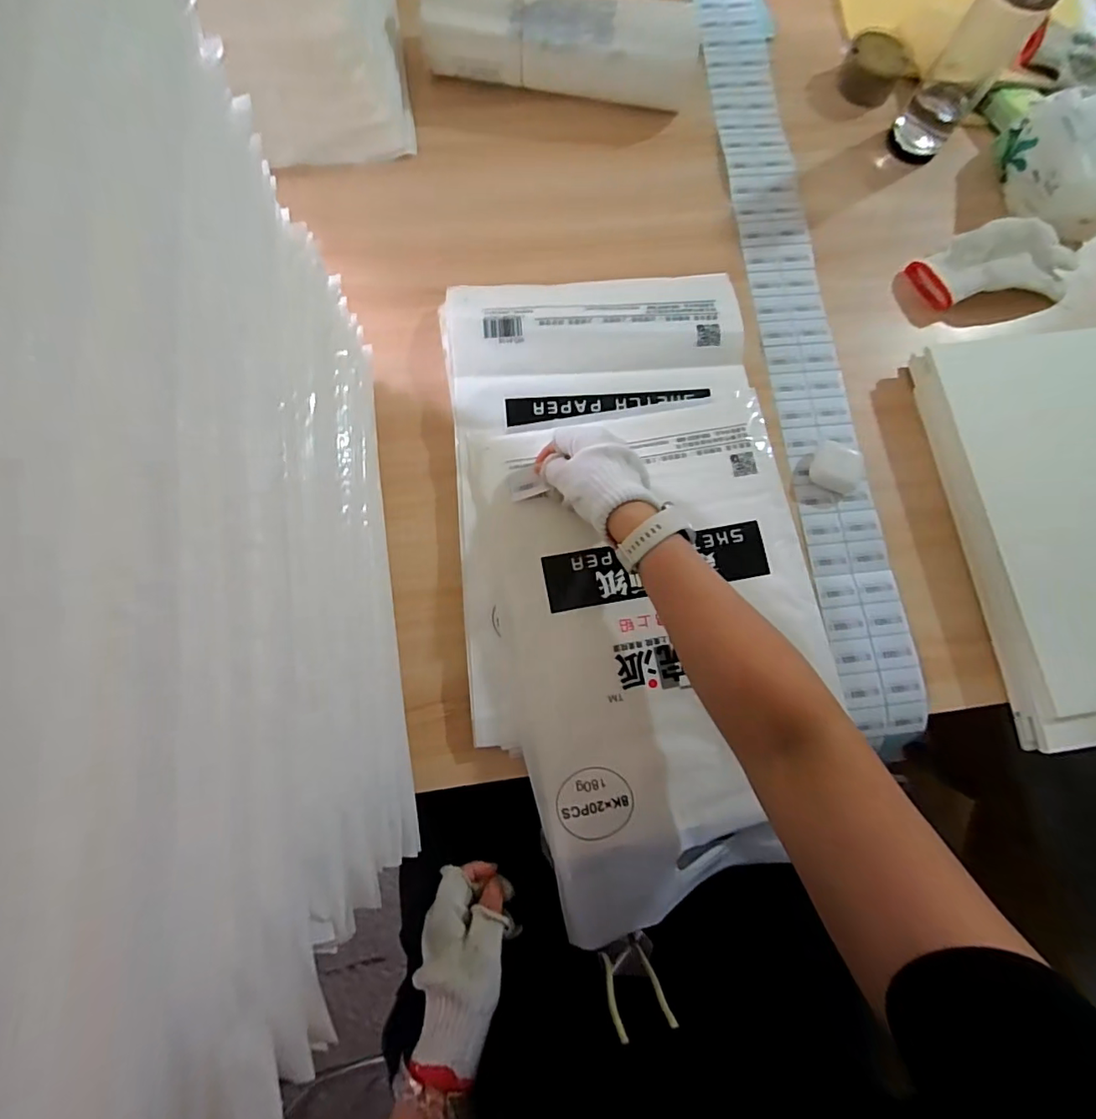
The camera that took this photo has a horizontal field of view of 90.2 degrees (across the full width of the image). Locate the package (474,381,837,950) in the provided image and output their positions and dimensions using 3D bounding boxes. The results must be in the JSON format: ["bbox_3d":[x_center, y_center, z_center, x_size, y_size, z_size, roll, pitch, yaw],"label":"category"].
[{"bbox_3d":[0.109,0.068,0.488,0.284,0.026,0.430,-12,78,-1],"label":"package"}]

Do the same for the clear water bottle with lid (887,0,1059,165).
[{"bbox_3d":[0.446,-0.525,0.573,0.069,0.181,0.056,34,78,4],"label":"clear water bottle with lid"}]

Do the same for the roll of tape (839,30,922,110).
[{"bbox_3d":[0.406,-0.605,0.678,0.086,0.042,0.093,1,78,-3],"label":"roll of tape"}]

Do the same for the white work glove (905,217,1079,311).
[{"bbox_3d":[0.499,-0.328,0.601,0.183,0.047,0.079,-7,78,-5],"label":"white work glove"}]

